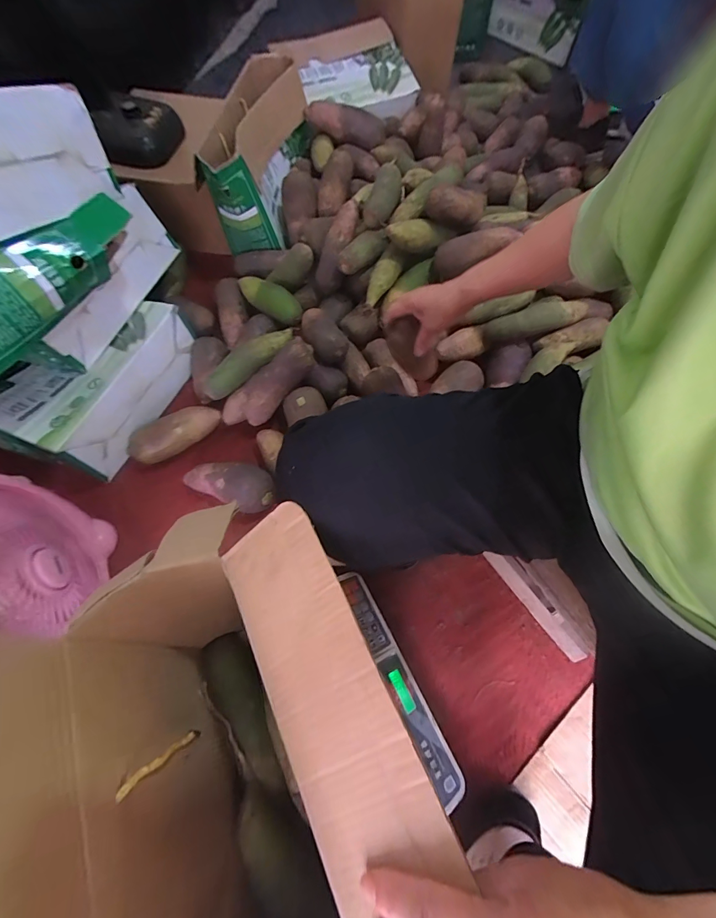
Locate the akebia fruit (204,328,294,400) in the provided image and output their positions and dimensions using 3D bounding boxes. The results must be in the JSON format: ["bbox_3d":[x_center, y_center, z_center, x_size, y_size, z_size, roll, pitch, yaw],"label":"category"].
[{"bbox_3d":[-0.213,-0.200,0.749,0.213,0.043,0.061,-40,71,-15],"label":"akebia fruit"}]

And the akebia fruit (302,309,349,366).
[{"bbox_3d":[-0.070,-0.250,0.759,0.071,0.048,0.126,-18,67,-6],"label":"akebia fruit"}]

